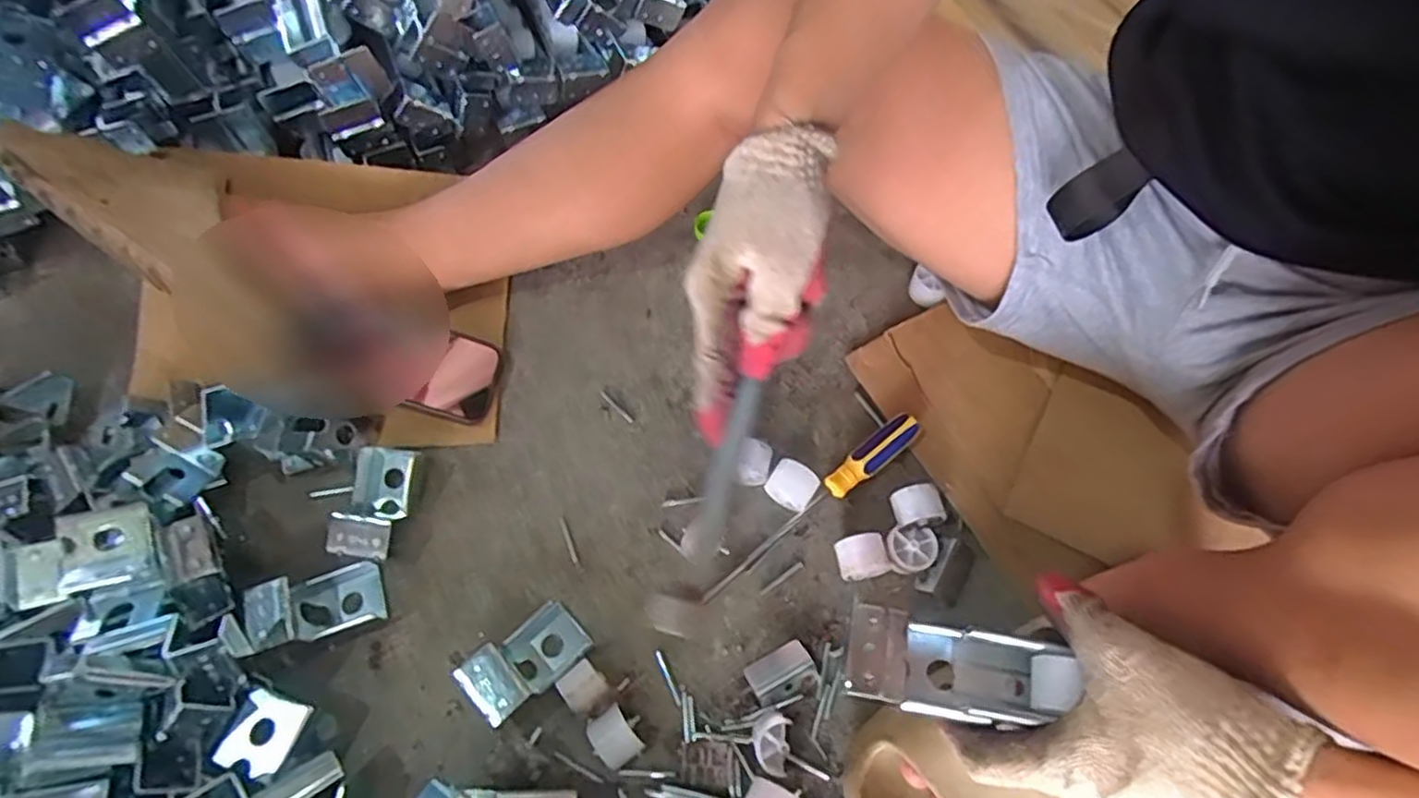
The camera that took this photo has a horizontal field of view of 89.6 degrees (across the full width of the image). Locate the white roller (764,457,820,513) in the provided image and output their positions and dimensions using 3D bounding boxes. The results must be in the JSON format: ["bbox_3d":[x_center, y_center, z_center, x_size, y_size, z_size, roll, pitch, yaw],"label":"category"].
[{"bbox_3d":[0.063,0.065,0.542,0.033,0.023,0.031,32,69,16],"label":"white roller"}]

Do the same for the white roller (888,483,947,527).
[{"bbox_3d":[0.151,0.081,0.527,0.035,0.028,0.028,-11,64,-4],"label":"white roller"}]

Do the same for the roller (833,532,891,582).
[{"bbox_3d":[0.110,0.116,0.518,0.034,0.032,0.028,-13,64,-5],"label":"roller"}]

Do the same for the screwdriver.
[{"bbox_3d":[0.077,0.077,0.534,0.208,0.023,0.027,-37,68,-15],"label":"screwdriver"}]

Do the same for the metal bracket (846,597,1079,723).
[{"bbox_3d":[0.121,0.137,0.368,0.104,0.055,0.048,10,64,-5],"label":"metal bracket"}]

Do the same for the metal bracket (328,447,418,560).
[{"bbox_3d":[-0.251,0.076,0.537,0.050,0.030,0.085,6,64,5],"label":"metal bracket"}]

